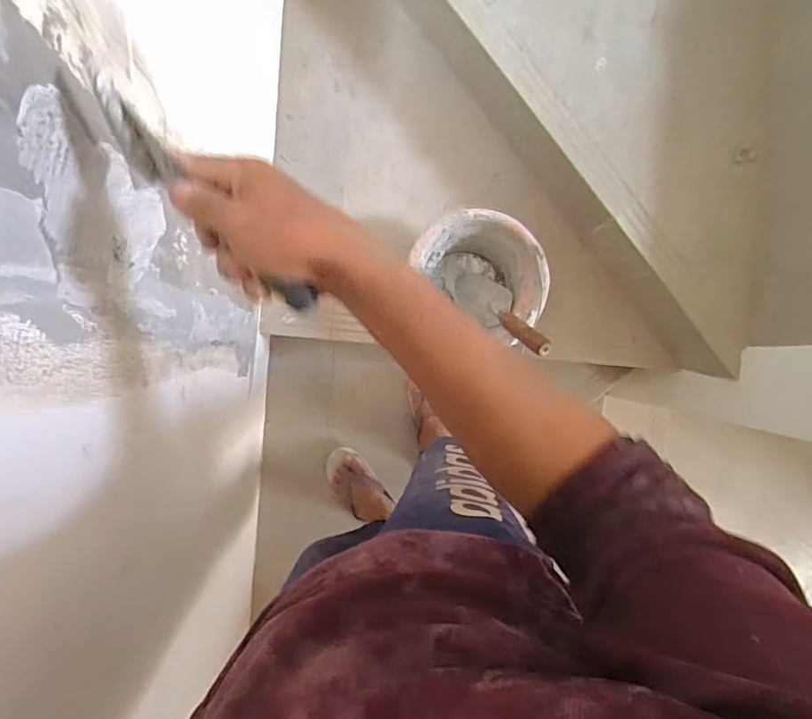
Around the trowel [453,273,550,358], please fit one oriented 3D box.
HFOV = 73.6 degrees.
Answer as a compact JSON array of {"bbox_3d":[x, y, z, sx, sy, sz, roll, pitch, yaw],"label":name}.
[{"bbox_3d":[0.177,-0.084,0.982,0.085,0.265,0.060,-37,129,-3],"label":"trowel"}]

